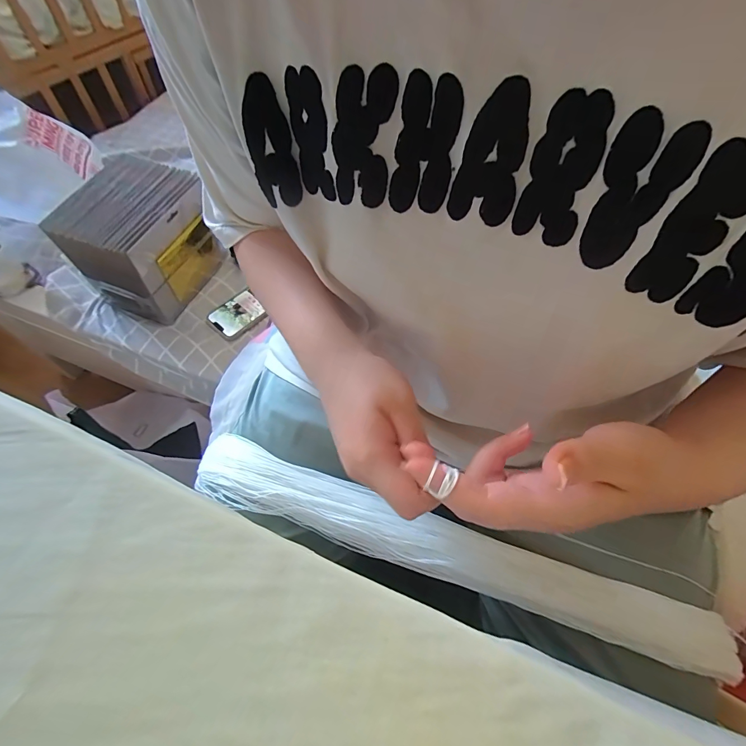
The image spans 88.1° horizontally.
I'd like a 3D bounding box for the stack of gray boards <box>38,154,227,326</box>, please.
[{"bbox_3d":[-0.384,-0.222,0.653,0.159,0.166,0.202,16,61,14],"label":"stack of gray boards"}]

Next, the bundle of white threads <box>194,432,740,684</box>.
[{"bbox_3d":[0.052,0.150,0.336,0.476,0.032,0.055,16,61,14],"label":"bundle of white threads"}]

